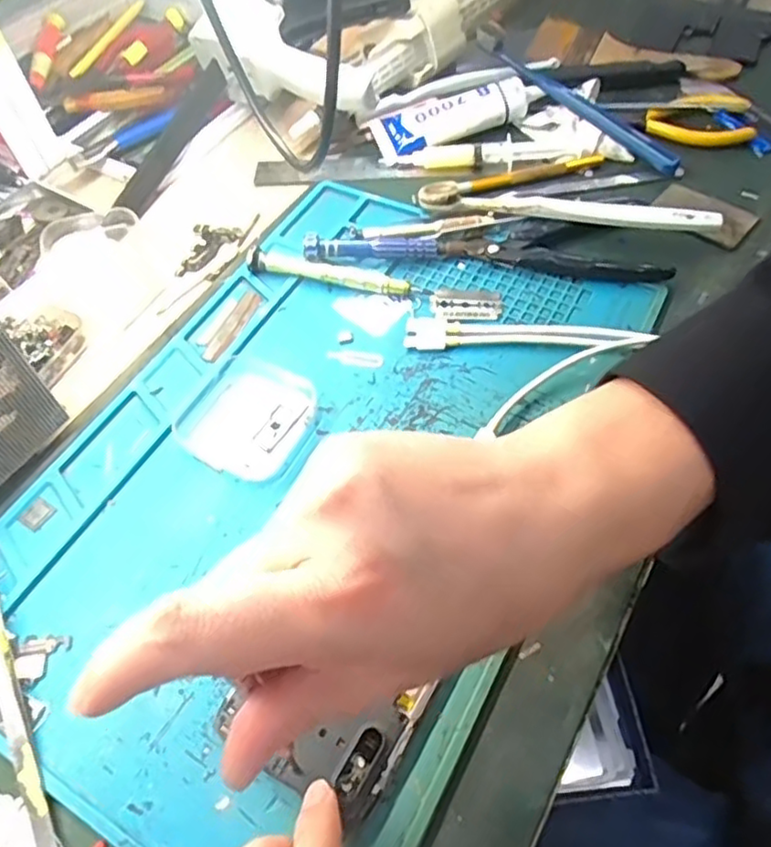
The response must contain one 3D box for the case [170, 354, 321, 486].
[{"bbox_3d":[-0.073,-0.004,0.351,0.064,0.012,0.065,22,60,16],"label":"case"}]

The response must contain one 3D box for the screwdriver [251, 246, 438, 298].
[{"bbox_3d":[-0.030,-0.093,0.406,0.116,0.015,0.011,11,58,10],"label":"screwdriver"}]

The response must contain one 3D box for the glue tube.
[{"bbox_3d":[0.050,-0.233,0.483,0.119,0.023,0.049,-20,58,-11],"label":"glue tube"}]

